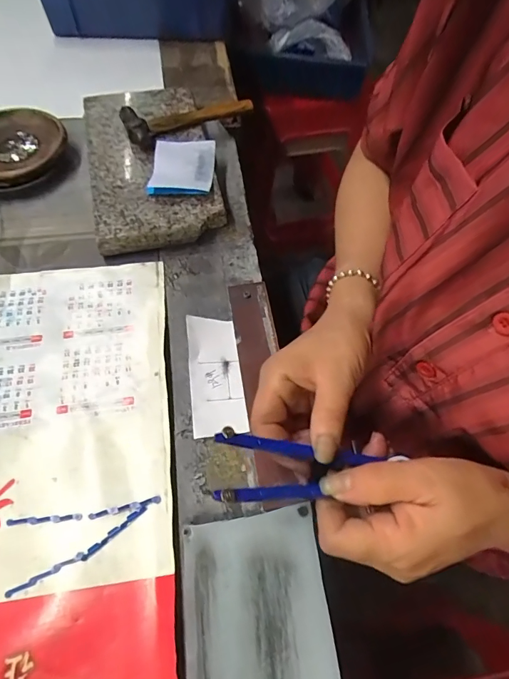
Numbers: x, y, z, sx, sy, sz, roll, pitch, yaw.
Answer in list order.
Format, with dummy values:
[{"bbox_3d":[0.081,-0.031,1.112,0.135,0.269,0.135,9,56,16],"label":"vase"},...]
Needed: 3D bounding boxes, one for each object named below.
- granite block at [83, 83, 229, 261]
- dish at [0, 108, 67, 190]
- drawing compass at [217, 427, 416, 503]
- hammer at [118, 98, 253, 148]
[{"bbox_3d":[-0.117,-0.202,0.461,0.129,0.028,0.243,-11,62,-8],"label":"granite block"},{"bbox_3d":[-0.270,-0.218,0.466,0.100,0.028,0.119,-37,68,-20],"label":"dish"},{"bbox_3d":[0.033,0.074,0.256,0.122,0.010,0.048,-2,60,-20],"label":"drawing compass"},{"bbox_3d":[-0.076,-0.261,0.477,0.149,0.020,0.058,-20,63,-12],"label":"hammer"}]

